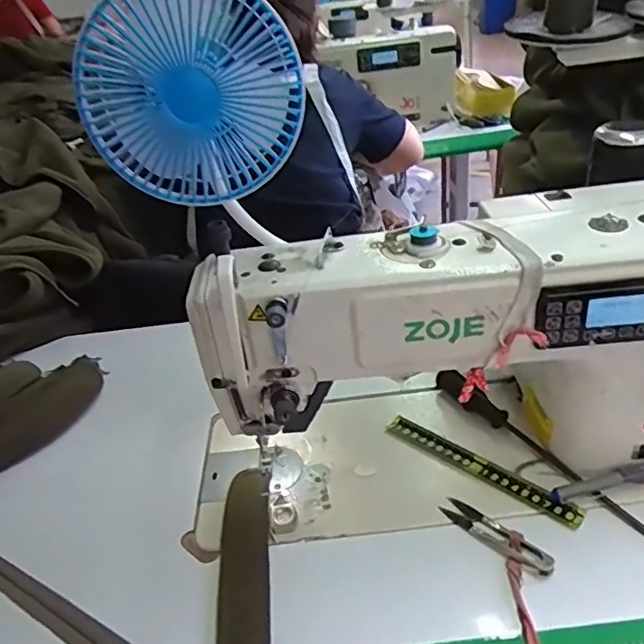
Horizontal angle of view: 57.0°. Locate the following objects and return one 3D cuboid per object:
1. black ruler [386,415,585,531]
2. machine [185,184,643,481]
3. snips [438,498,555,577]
[{"bbox_3d":[0.146,0.134,0.558,0.199,0.006,0.026,23,45,39],"label":"black ruler"},{"bbox_3d":[0.153,0.009,0.532,0.485,0.238,0.156,-6,33,3],"label":"machine"},{"bbox_3d":[0.143,0.174,0.488,0.023,0.012,0.100,-29,38,-29],"label":"snips"}]

